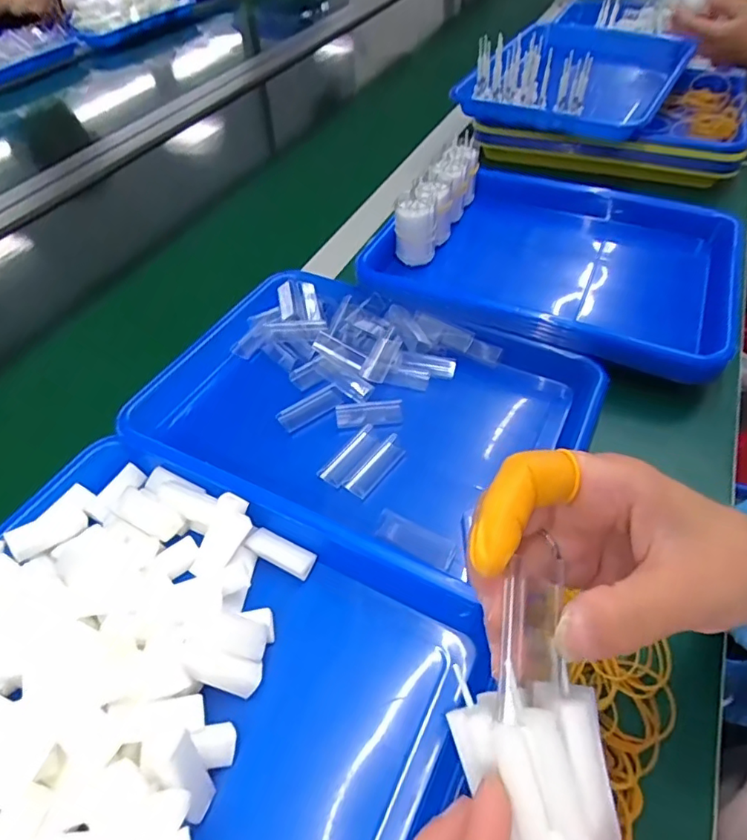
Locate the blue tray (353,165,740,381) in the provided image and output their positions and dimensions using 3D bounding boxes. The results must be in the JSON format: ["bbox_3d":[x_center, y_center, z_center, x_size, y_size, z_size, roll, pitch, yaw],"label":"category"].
[{"bbox_3d":[0.183,-0.161,0.552,0.327,0.050,0.269,21,53,20],"label":"blue tray"}]

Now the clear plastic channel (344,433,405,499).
[{"bbox_3d":[0.002,0.034,0.404,0.018,0.008,0.056,28,56,24],"label":"clear plastic channel"}]

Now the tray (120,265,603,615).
[{"bbox_3d":[-0.011,-0.010,0.445,0.339,0.051,0.243,20,53,19],"label":"tray"}]

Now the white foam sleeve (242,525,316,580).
[{"bbox_3d":[-0.062,0.088,0.363,0.047,0.008,0.018,20,53,19],"label":"white foam sleeve"}]

